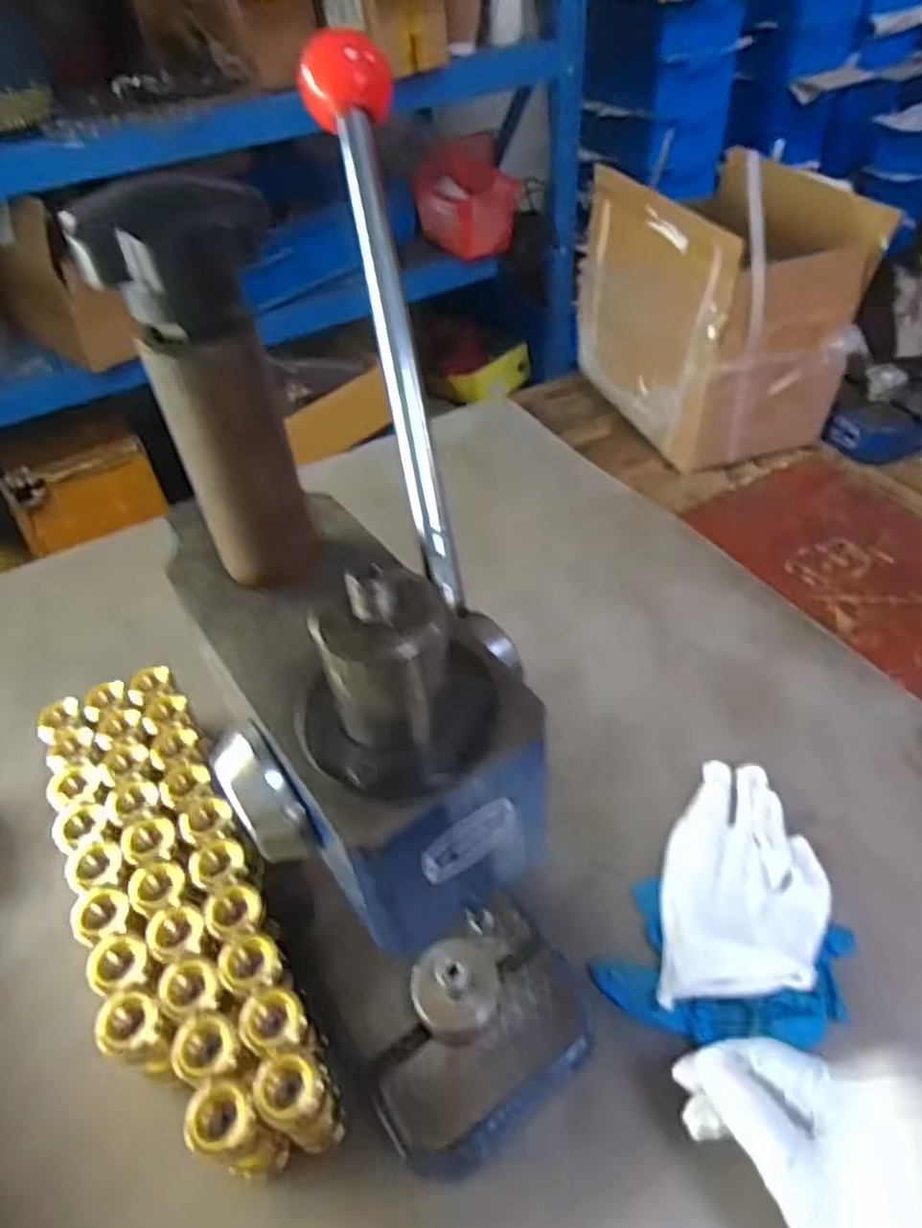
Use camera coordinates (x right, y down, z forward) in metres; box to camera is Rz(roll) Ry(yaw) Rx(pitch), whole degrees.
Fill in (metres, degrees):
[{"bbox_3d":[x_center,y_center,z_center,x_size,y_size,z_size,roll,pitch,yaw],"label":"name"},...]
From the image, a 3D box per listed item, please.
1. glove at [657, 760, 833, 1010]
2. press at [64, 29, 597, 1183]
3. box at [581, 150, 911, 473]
[{"bbox_3d":[0.182,0.168,0.471,0.095,0.018,0.167,9,46,13],"label":"glove"},{"bbox_3d":[-0.036,0.022,0.326,0.120,0.393,0.246,-16,46,-12],"label":"press"},{"bbox_3d":[0.276,-0.342,0.817,0.177,0.236,0.270,-16,46,-12],"label":"box"}]

